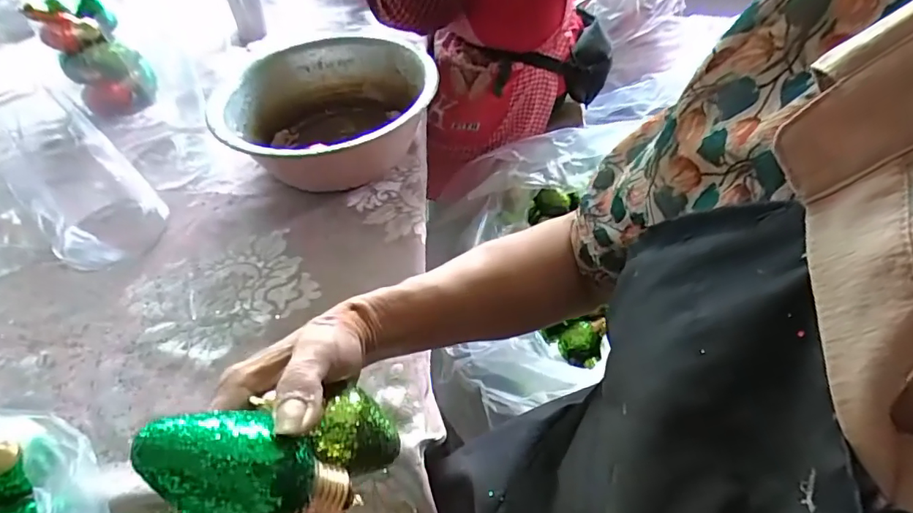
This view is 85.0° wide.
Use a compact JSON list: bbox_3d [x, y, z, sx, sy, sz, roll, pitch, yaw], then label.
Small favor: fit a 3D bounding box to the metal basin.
[{"bbox_3d":[-0.160,-0.184,0.666,0.259,0.105,0.259,-2,48,2],"label":"metal basin"}]

